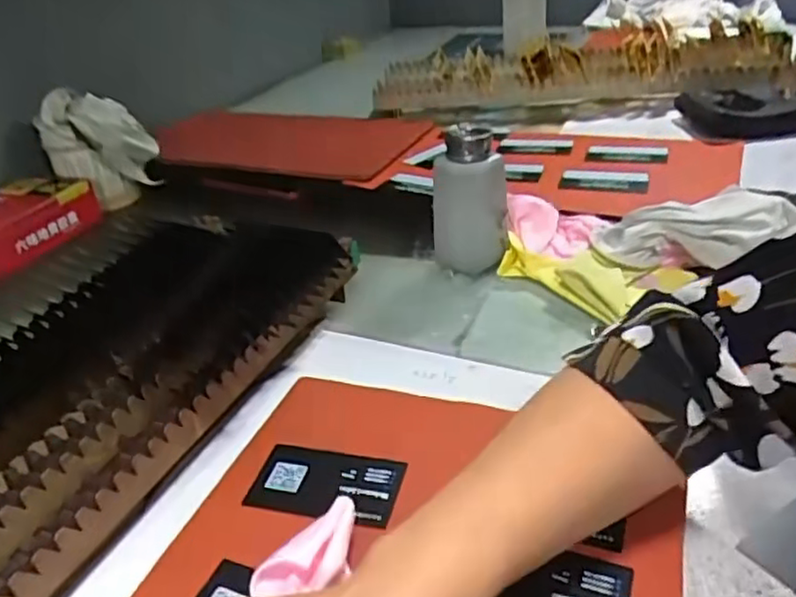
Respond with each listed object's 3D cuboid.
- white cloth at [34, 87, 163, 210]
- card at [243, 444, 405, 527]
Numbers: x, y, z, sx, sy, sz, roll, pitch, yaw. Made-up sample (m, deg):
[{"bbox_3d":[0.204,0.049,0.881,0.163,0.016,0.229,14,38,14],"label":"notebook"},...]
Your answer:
[{"bbox_3d":[-0.361,-0.178,0.810,0.121,0.131,0.064,6,33,19],"label":"white cloth"},{"bbox_3d":[-0.043,0.109,0.392,0.087,0.005,0.049,4,32,16],"label":"card"}]

